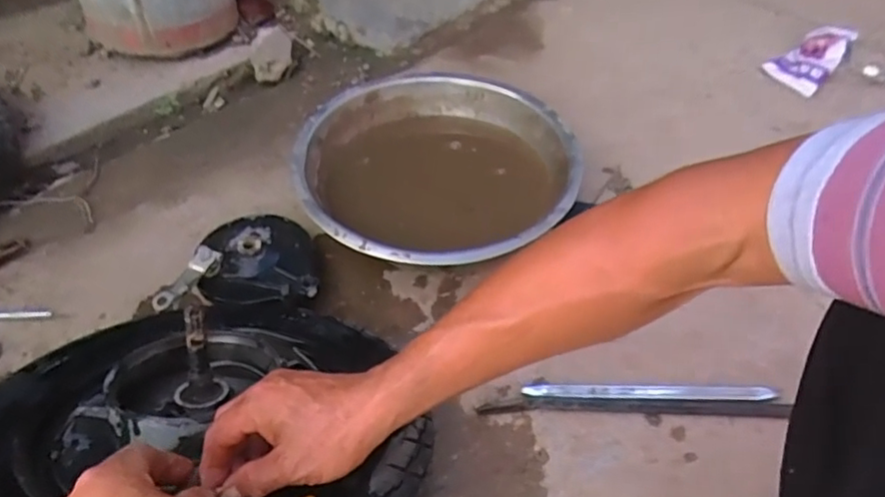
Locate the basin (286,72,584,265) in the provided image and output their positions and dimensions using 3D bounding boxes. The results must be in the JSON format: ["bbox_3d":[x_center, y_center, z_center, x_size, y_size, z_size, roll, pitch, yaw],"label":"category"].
[{"bbox_3d":[-0.007,-0.095,0.845,0.366,0.124,0.376,0,49,0],"label":"basin"}]

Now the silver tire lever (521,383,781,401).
[{"bbox_3d":[0.232,0.159,0.669,0.280,0.011,0.017,-1,49,0],"label":"silver tire lever"}]

